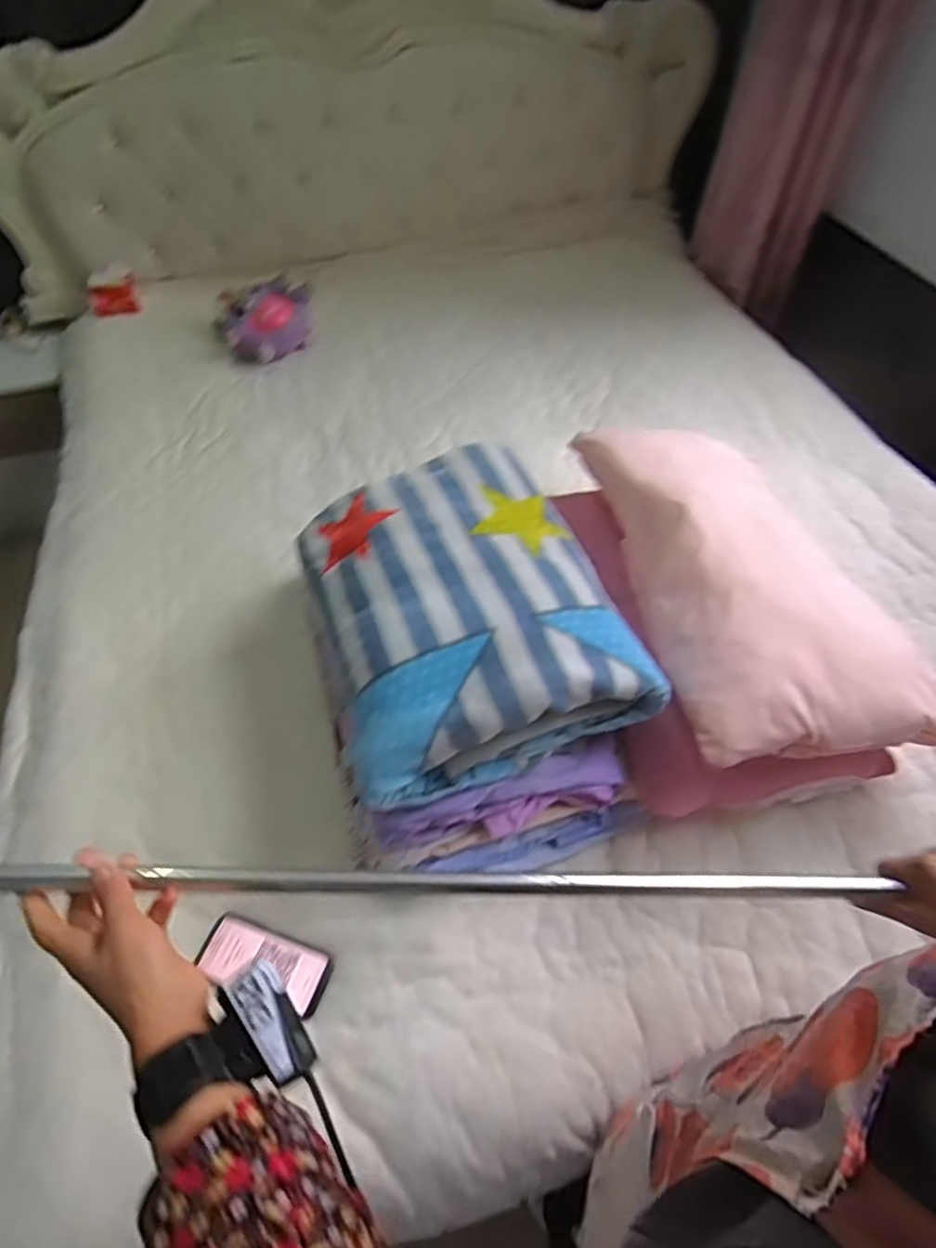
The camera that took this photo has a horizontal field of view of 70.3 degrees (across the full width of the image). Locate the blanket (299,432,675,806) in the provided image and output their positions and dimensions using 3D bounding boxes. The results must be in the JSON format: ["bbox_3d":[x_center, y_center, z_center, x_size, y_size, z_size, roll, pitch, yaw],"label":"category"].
[{"bbox_3d":[-0.006,-0.035,0.880,0.371,0.115,0.443,-17,55,-12],"label":"blanket"}]

